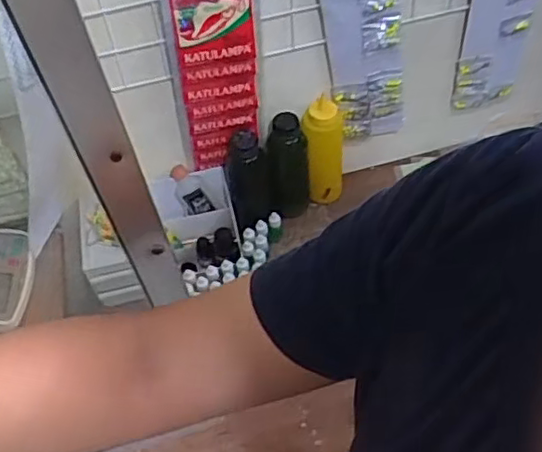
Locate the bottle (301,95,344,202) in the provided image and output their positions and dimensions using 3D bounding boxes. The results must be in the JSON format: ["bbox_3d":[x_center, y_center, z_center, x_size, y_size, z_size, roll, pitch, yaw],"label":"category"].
[{"bbox_3d":[0.080,-0.110,0.975,0.060,0.175,0.044,-2,51,3],"label":"bottle"}]

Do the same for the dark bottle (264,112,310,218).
[{"bbox_3d":[0.025,-0.087,0.969,0.058,0.164,0.062,-2,51,3],"label":"dark bottle"}]

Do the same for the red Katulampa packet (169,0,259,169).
[{"bbox_3d":[-0.067,-0.184,0.849,0.100,0.278,0.023,-10,51,-3],"label":"red Katulampa packet"}]

